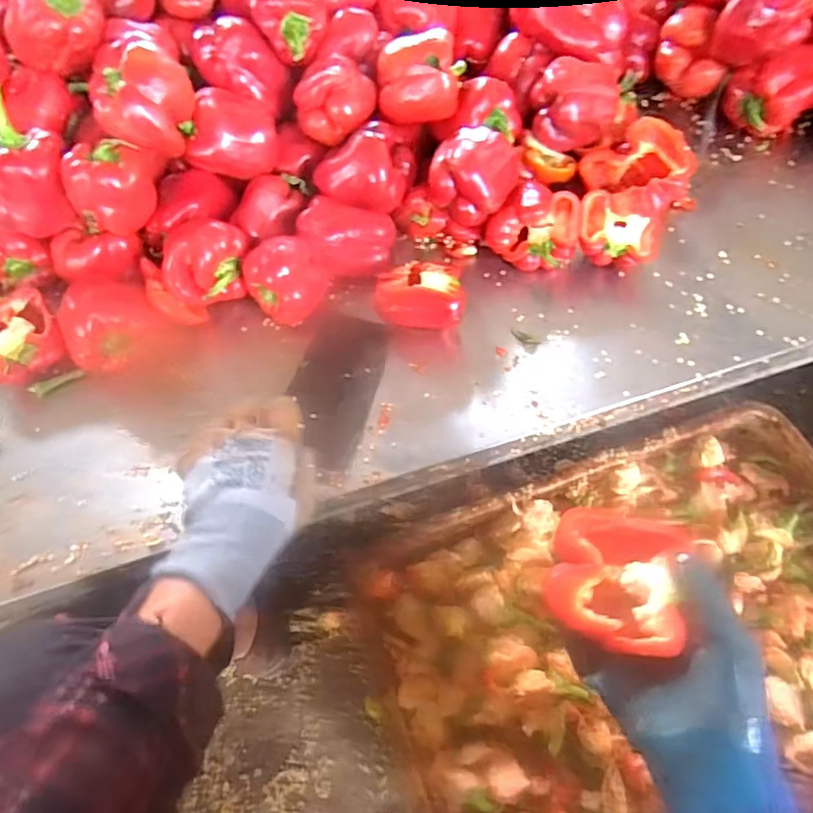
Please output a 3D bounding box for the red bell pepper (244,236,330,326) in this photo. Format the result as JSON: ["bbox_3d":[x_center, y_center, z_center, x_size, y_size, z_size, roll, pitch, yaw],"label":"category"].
[{"bbox_3d":[-0.122,-0.128,0.584,0.075,0.076,0.062,-24,63,-9],"label":"red bell pepper"}]

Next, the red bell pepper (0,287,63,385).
[{"bbox_3d":[-0.401,-0.070,0.585,0.108,0.047,0.093,40,72,22],"label":"red bell pepper"}]

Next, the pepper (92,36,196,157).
[{"bbox_3d":[-0.256,-0.304,0.552,0.092,0.074,0.101,-24,63,-9],"label":"pepper"}]

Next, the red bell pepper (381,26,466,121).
[{"bbox_3d":[0.013,-0.346,0.602,0.092,0.061,0.061,0,62,4],"label":"red bell pepper"}]

